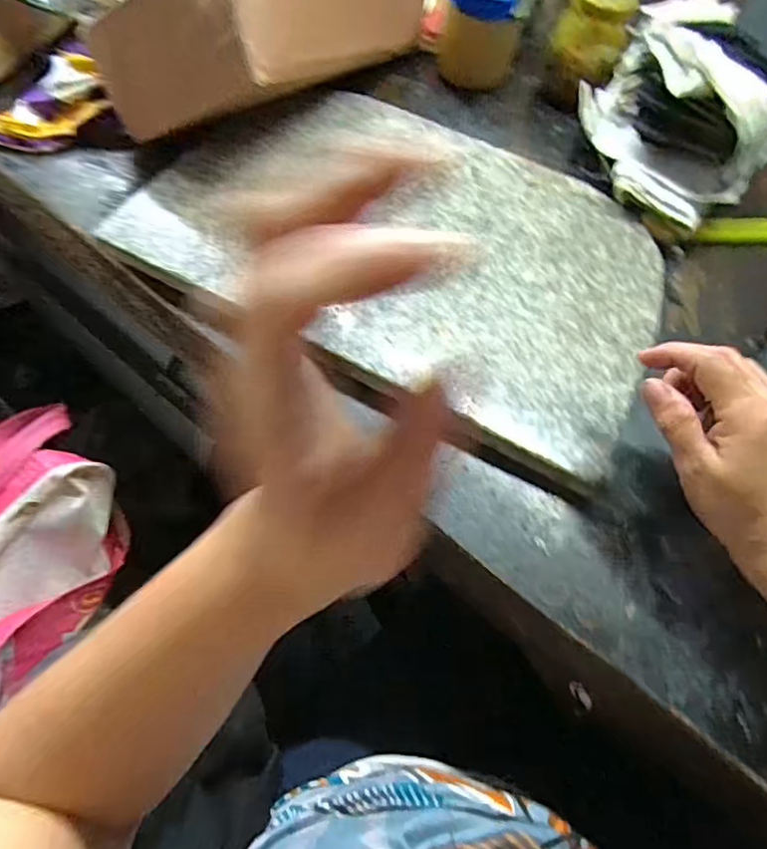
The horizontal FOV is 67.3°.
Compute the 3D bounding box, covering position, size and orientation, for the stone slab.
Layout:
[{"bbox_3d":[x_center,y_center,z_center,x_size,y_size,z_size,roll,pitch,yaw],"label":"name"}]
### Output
[{"bbox_3d":[0.023,-0.146,0.454,0.400,0.017,0.270,29,63,11],"label":"stone slab"}]

